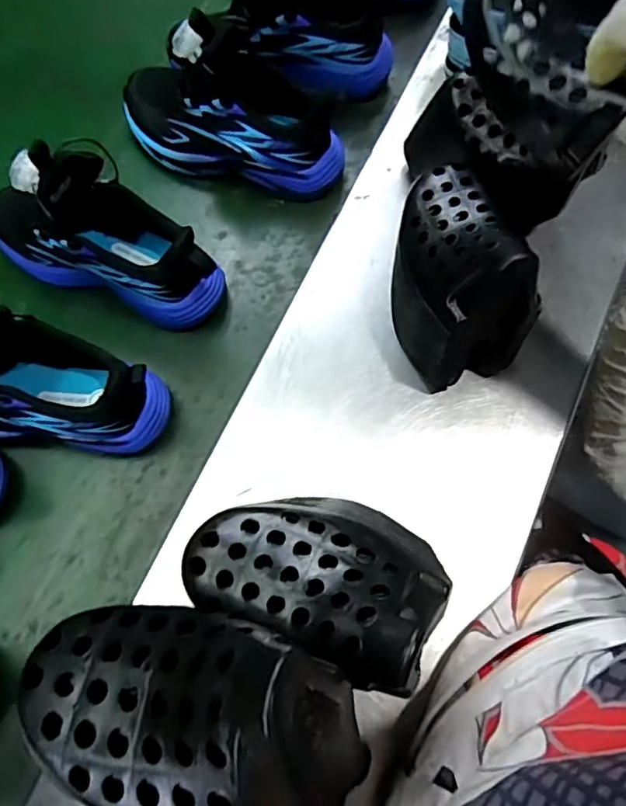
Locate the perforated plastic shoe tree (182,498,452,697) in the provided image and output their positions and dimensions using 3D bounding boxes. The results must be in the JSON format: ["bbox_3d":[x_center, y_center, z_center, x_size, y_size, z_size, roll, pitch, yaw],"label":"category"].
[{"bbox_3d":[0.003,0.079,0.294,0.125,0.085,0.082,22,73,6],"label":"perforated plastic shoe tree"}]

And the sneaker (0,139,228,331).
[{"bbox_3d":[-0.166,-0.135,0.452,0.191,0.133,0.073,22,73,5],"label":"sneaker"}]

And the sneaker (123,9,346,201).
[{"bbox_3d":[-0.068,-0.258,0.493,0.196,0.126,0.084,18,73,4],"label":"sneaker"}]

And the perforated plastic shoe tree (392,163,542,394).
[{"bbox_3d":[0.098,-0.088,0.424,0.068,0.127,0.123,-22,74,-8],"label":"perforated plastic shoe tree"}]

